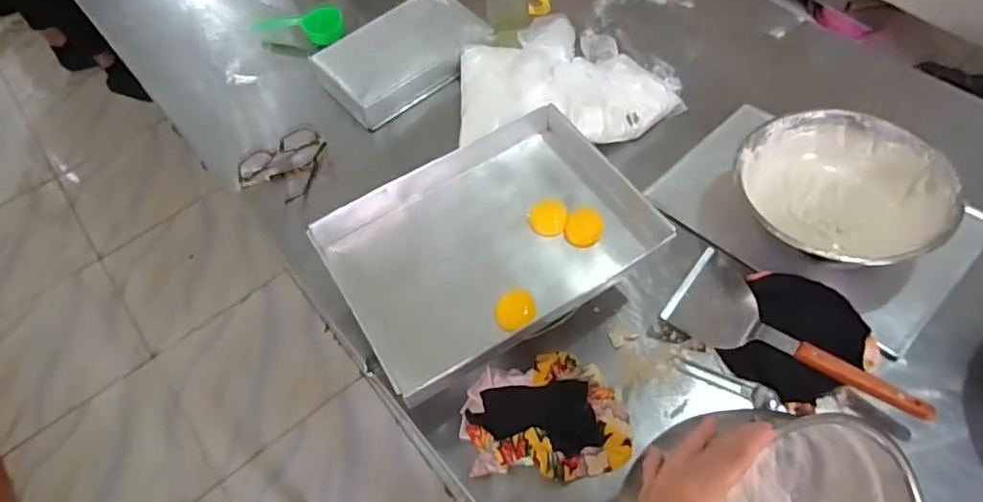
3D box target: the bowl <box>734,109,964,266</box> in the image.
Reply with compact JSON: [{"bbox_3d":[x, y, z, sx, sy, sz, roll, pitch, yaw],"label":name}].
[{"bbox_3d":[0.410,-0.068,0.697,0.214,0.104,0.214,-1,59,2],"label":"bowl"}]

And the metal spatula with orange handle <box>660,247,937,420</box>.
[{"bbox_3d":[0.337,0.093,0.627,0.258,0.041,0.119,34,67,21],"label":"metal spatula with orange handle"}]

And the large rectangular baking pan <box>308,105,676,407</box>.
[{"bbox_3d":[0.001,-0.012,0.651,0.351,0.049,0.262,-29,62,-13],"label":"large rectangular baking pan"}]

